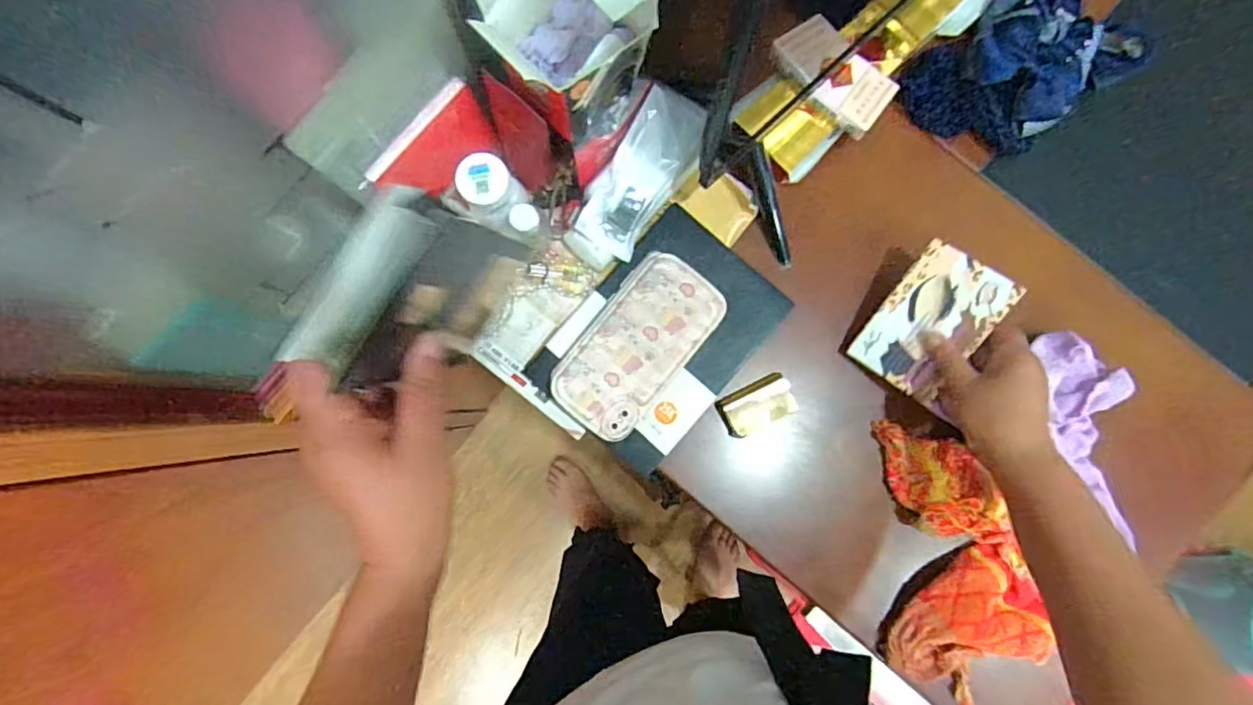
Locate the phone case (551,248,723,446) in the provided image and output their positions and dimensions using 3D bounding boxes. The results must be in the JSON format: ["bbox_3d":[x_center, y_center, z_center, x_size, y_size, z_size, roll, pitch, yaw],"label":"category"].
[{"bbox_3d":[0.009,-0.007,0.500,0.087,0.011,0.162,39,85,2],"label":"phone case"}]

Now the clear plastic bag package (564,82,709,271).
[{"bbox_3d":[0.005,-0.144,0.510,0.062,0.054,0.144,35,85,3],"label":"clear plastic bag package"}]

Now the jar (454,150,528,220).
[{"bbox_3d":[-0.105,-0.128,0.457,0.043,0.056,0.043,0,85,-1],"label":"jar"}]

